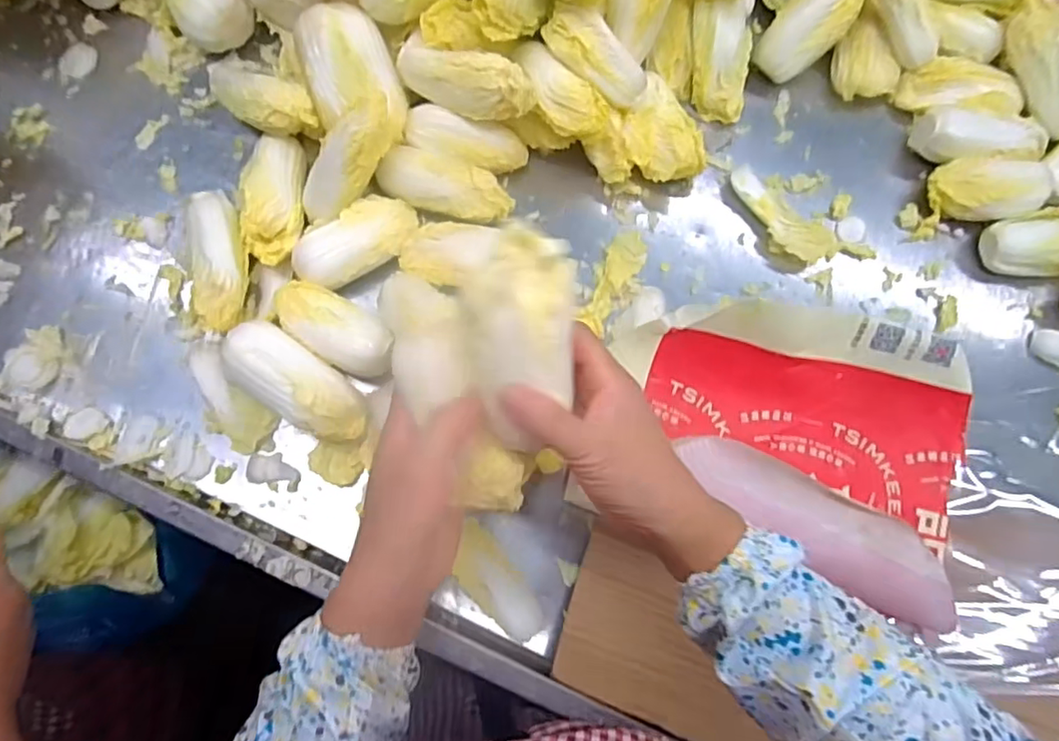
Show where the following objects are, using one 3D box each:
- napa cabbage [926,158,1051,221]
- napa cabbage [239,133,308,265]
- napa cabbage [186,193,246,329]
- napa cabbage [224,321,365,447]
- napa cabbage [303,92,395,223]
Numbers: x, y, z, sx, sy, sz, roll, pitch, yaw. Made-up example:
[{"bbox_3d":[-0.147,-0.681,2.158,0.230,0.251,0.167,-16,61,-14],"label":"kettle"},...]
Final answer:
[{"bbox_3d":[0.422,-0.166,0.551,0.098,0.045,0.057,-3,77,-2],"label":"napa cabbage"},{"bbox_3d":[-0.217,-0.146,0.523,0.051,0.050,0.117,1,77,-1],"label":"napa cabbage"},{"bbox_3d":[-0.263,-0.096,0.510,0.044,0.049,0.133,-11,79,-4],"label":"napa cabbage"},{"bbox_3d":[-0.181,0.012,0.476,0.124,0.055,0.052,37,79,6],"label":"napa cabbage"},{"bbox_3d":[-0.150,-0.169,0.488,0.043,0.033,0.118,50,118,9],"label":"napa cabbage"}]

